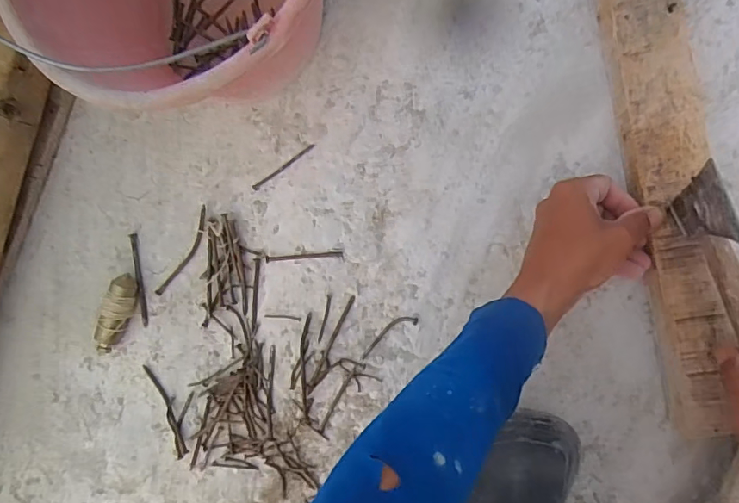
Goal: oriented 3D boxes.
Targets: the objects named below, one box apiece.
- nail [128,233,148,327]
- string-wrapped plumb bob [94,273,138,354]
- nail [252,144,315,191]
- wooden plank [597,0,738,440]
[{"bbox_3d":[-0.236,0.029,0.509,0.007,0.007,0.095,-9,90,7],"label":"nail"},{"bbox_3d":[-0.254,0.065,0.499,0.024,0.028,0.082,21,93,6],"label":"string-wrapped plumb bob"},{"bbox_3d":[-0.084,-0.082,0.485,0.073,0.004,0.006,-34,87,6],"label":"nail"},{"bbox_3d":[0.244,-0.068,0.418,0.061,0.035,0.429,-8,89,7],"label":"wooden plank"}]

